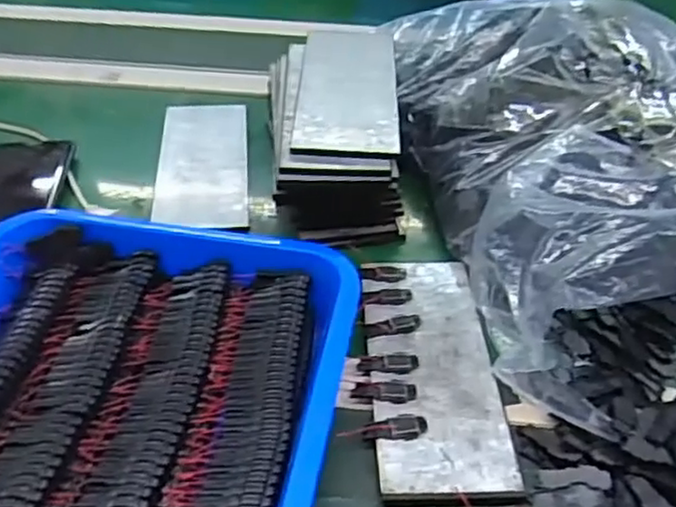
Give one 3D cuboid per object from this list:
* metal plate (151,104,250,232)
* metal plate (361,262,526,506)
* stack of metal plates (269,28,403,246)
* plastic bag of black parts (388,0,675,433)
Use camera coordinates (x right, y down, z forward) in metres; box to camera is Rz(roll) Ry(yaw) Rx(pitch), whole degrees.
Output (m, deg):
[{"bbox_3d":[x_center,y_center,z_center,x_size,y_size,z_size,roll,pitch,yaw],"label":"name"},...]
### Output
[{"bbox_3d":[-0.121,-0.083,0.638,0.078,0.008,0.195,-4,42,-5],"label":"metal plate"},{"bbox_3d":[0.060,0.071,0.455,0.079,0.011,0.201,-1,42,-2],"label":"metal plate"},{"bbox_3d":[0.001,-0.102,0.597,0.096,0.094,0.214,0,40,-2],"label":"stack of metal plates"},{"bbox_3d":[0.236,-0.064,0.542,0.314,0.107,0.454,-6,42,-8],"label":"plastic bag of black parts"}]

